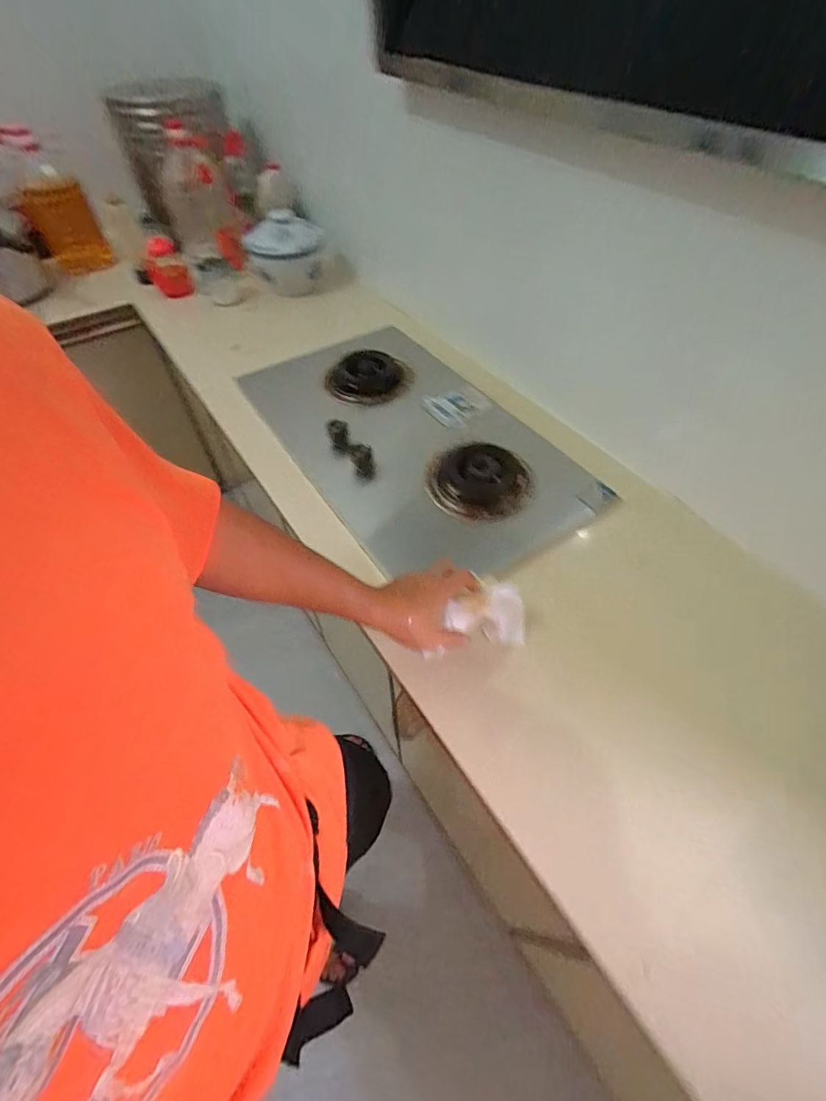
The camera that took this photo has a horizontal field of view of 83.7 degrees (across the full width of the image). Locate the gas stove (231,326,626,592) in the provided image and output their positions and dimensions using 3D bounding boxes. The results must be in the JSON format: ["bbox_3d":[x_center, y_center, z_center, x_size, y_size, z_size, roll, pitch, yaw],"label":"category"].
[{"bbox_3d":[-0.015,-0.248,0.950,0.453,0.063,0.749,-27,57,-18],"label":"gas stove"}]

